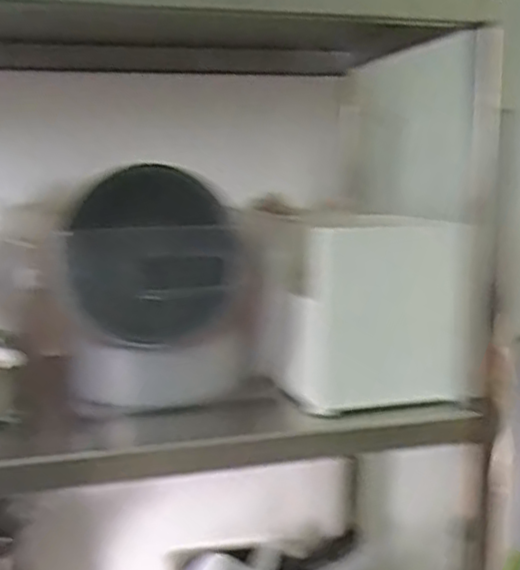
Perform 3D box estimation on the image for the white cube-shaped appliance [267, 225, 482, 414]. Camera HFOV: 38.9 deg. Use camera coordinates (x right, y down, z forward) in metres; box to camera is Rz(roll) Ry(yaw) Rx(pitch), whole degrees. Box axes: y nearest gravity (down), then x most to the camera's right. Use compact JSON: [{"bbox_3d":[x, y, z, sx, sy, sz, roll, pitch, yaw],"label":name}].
[{"bbox_3d":[0.098,0.024,0.619,0.153,0.142,0.074,-3,9,-16],"label":"white cube-shaped appliance"}]

